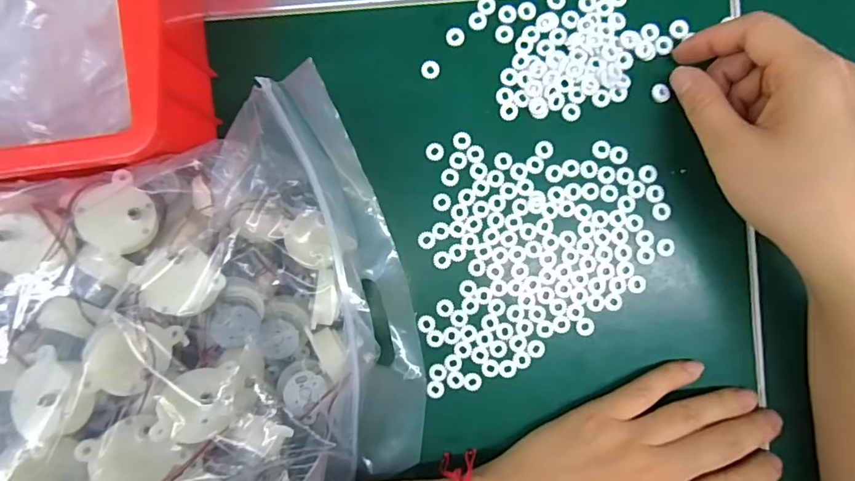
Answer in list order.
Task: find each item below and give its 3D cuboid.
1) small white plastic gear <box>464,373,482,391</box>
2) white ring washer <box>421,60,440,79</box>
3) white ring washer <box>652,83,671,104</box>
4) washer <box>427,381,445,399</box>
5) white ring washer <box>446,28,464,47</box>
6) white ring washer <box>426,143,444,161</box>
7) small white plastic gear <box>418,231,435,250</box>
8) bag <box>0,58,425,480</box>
[{"bbox_3d":[0.027,0.085,0.282,0.010,0.004,0.011,-5,90,2],"label":"small white plastic gear"},{"bbox_3d":[0.002,-0.103,0.283,0.011,0.004,0.011,0,90,2],"label":"white ring washer"},{"bbox_3d":[0.138,-0.087,0.279,0.009,0.004,0.011,-30,89,2],"label":"white ring washer"},{"bbox_3d":[0.005,0.090,0.282,0.010,0.004,0.010,0,90,2],"label":"washer"},{"bbox_3d":[0.017,-0.123,0.284,0.011,0.004,0.011,4,92,-1],"label":"white ring washer"},{"bbox_3d":[0.004,-0.053,0.283,0.011,0.004,0.011,0,90,2],"label":"white ring washer"},{"bbox_3d":[-0.001,0.000,0.284,0.011,0.004,0.010,0,93,-1],"label":"small white plastic gear"},{"bbox_3d":[-0.131,0.056,0.232,0.246,0.101,0.214,-21,89,2],"label":"bag"}]

